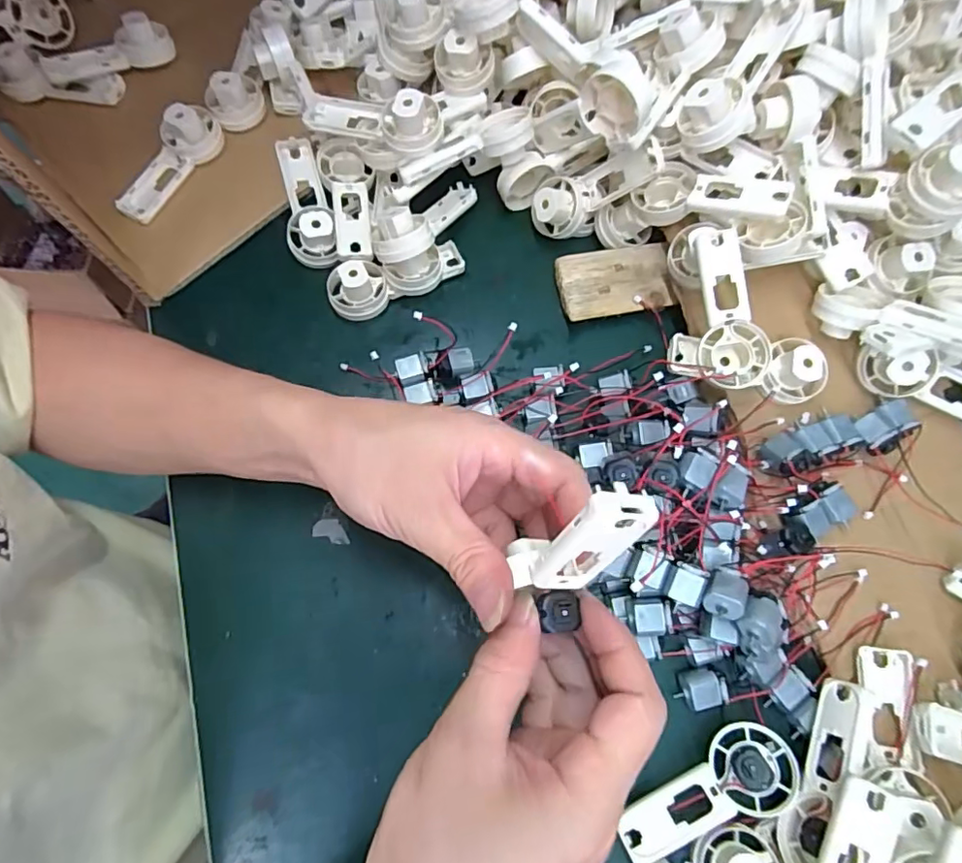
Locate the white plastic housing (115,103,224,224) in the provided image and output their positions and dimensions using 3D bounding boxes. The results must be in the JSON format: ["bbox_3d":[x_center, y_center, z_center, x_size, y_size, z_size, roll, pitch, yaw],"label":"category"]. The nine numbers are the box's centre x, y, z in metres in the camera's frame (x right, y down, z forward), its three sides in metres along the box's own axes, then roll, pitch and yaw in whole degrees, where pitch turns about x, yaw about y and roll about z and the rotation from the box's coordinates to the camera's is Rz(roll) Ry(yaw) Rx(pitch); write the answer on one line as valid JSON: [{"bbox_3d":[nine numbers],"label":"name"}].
[{"bbox_3d":[-0.218,-0.188,0.386,0.028,0.035,0.091,35,74,10],"label":"white plastic housing"}]

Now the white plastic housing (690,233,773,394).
[{"bbox_3d":[0.143,-0.071,0.333,0.036,0.026,0.094,-16,98,-5],"label":"white plastic housing"}]

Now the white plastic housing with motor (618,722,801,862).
[{"bbox_3d":[0.113,0.183,0.276,0.093,0.017,0.036,-28,74,-11],"label":"white plastic housing with motor"}]

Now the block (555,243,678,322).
[{"bbox_3d":[0.091,-0.100,0.378,0.075,0.013,0.047,-8,72,-4],"label":"block"}]

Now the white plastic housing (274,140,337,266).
[{"bbox_3d":[-0.122,-0.157,0.388,0.032,0.028,0.091,-15,72,-7],"label":"white plastic housing"}]

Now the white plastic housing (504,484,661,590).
[{"bbox_3d":[0.036,0.042,0.203,0.020,0.065,0.025,-21,69,-43],"label":"white plastic housing"}]

